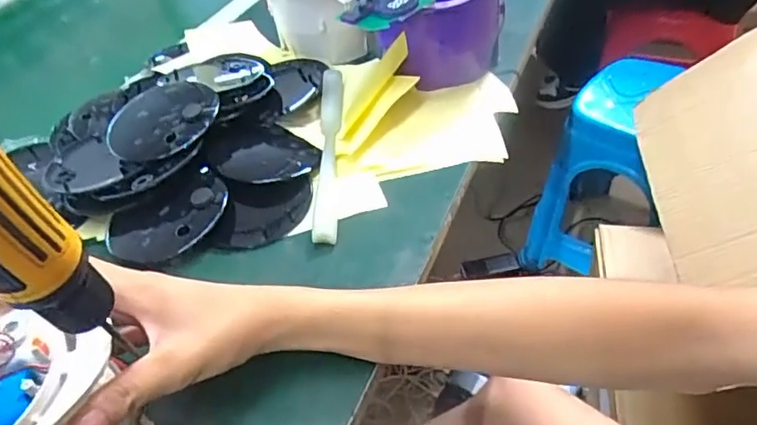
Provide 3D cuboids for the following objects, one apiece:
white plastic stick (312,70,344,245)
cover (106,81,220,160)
[{"bbox_3d":[-0.044,-0.062,0.511,0.019,0.015,0.228,-5,44,3],"label":"white plastic stick"},{"bbox_3d":[-0.193,-0.083,0.508,0.091,0.013,0.089,-6,58,10],"label":"cover"}]

